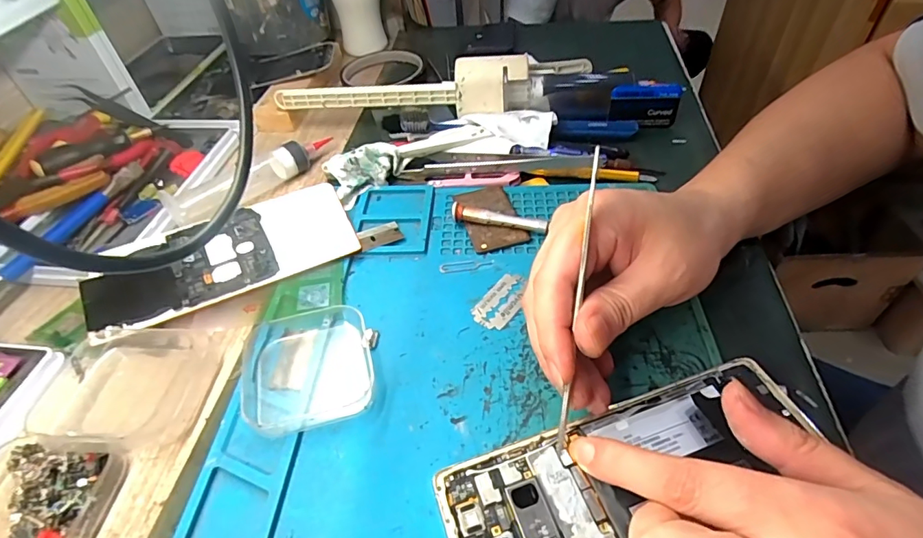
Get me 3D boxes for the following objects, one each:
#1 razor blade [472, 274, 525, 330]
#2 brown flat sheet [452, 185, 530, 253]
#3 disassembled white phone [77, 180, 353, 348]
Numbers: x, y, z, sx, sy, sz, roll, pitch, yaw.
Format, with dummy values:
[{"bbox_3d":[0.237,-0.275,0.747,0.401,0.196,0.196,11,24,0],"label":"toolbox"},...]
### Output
[{"bbox_3d":[0.024,0.018,0.278,0.023,0.004,0.040,28,54,27],"label":"razor blade"},{"bbox_3d":[0.019,-0.037,0.326,0.036,0.008,0.059,-12,47,-7],"label":"brown flat sheet"},{"bbox_3d":[-0.150,-0.010,0.307,0.160,0.014,0.071,-21,49,-16],"label":"disassembled white phone"}]

